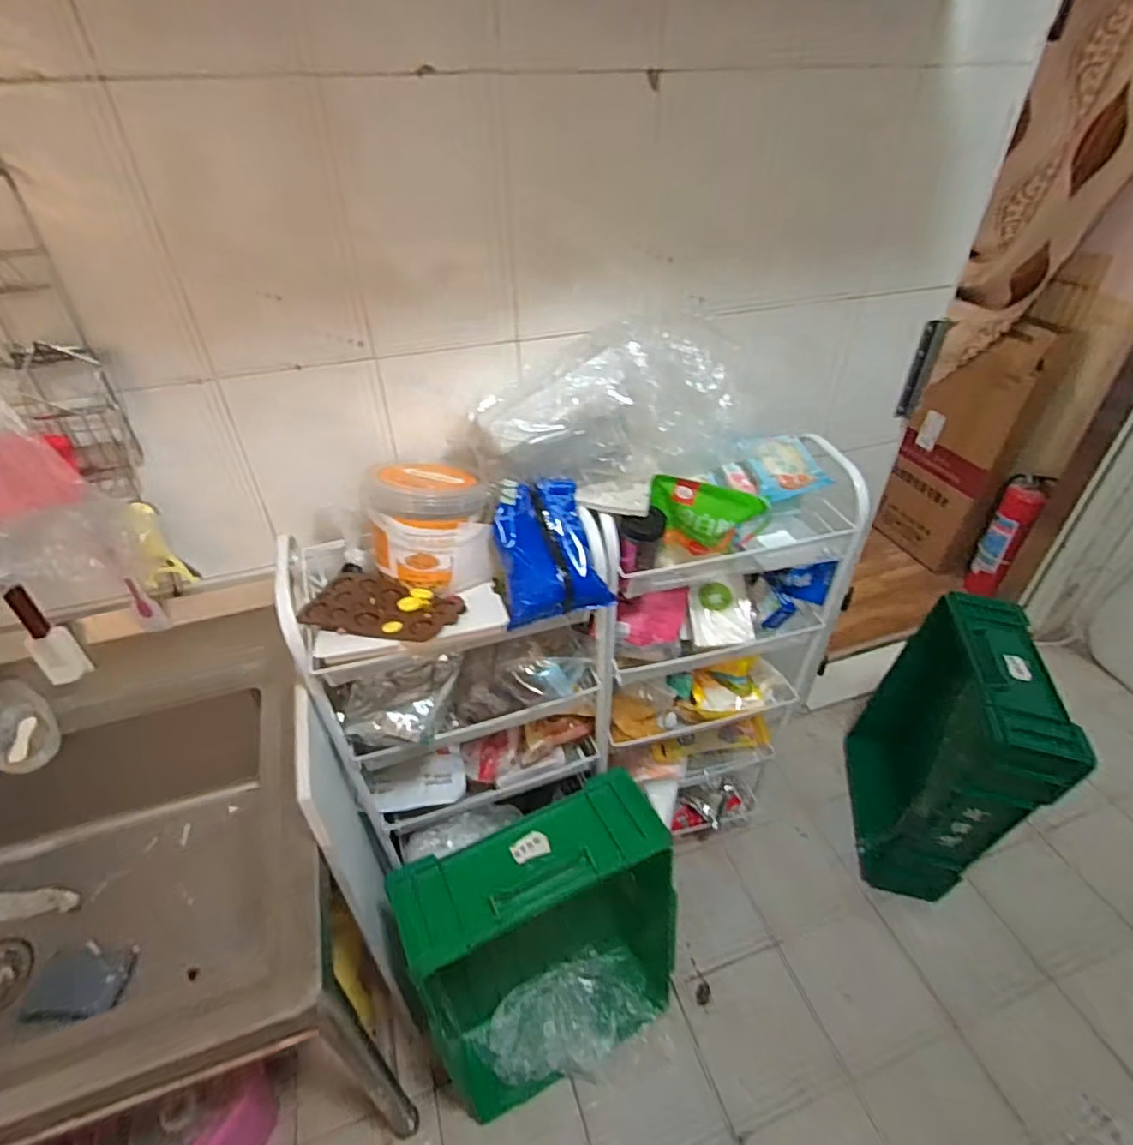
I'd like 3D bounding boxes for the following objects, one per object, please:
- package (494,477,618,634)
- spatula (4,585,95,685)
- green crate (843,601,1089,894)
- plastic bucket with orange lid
[{"bbox_3d":[-0.029,-0.034,0.839,0.128,0.050,0.189,-16,77,-1],"label":"package"},{"bbox_3d":[-0.728,0.087,0.865,0.027,0.160,0.051,27,47,31],"label":"spatula"},{"bbox_3d":[0.832,0.420,1.407,0.181,0.681,0.427,4,39,7],"label":"green crate"},{"bbox_3d":[-0.190,-0.073,0.892,0.160,0.154,0.173,-1,39,1],"label":"plastic bucket with orange lid"}]

